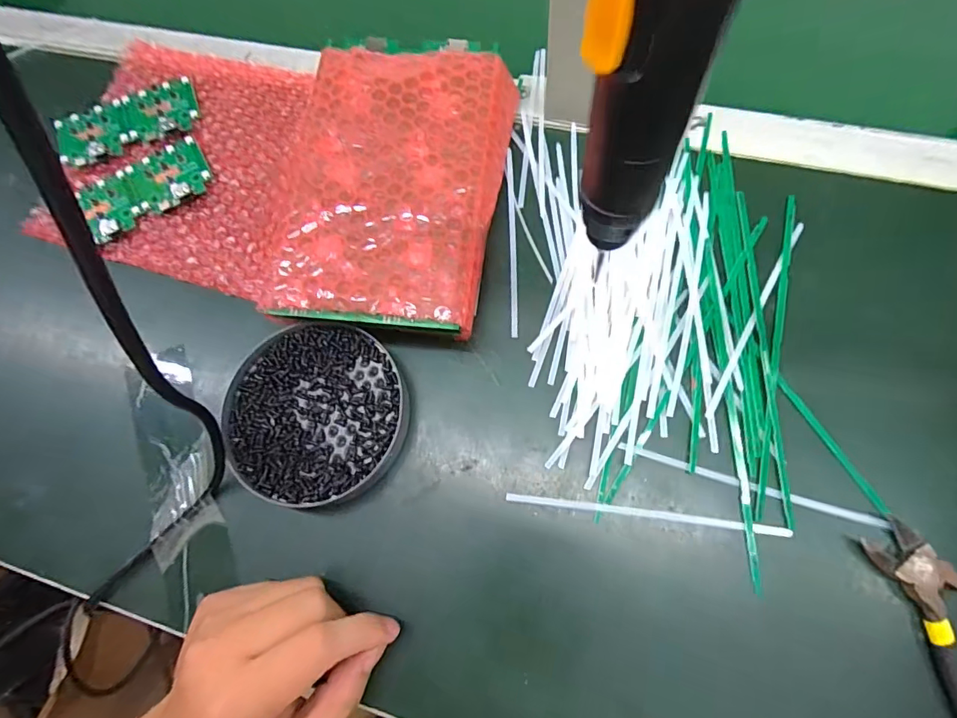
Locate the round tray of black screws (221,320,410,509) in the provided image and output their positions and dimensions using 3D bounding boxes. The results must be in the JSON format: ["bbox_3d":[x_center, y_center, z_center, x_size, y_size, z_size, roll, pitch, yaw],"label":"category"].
[{"bbox_3d":[-0.101,0.033,0.295,0.109,0.023,0.107,-2,72,5],"label":"round tray of black screws"}]

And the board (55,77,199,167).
[{"bbox_3d":[-0.285,-0.192,0.385,0.110,0.007,0.056,-24,72,-2],"label":"board"}]

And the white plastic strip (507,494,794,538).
[{"bbox_3d":[0.094,0.088,0.271,0.154,0.006,0.005,5,73,7],"label":"white plastic strip"}]

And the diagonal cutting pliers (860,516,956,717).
[{"bbox_3d":[0.251,0.142,0.230,0.103,0.024,0.129,-37,70,-11],"label":"diagonal cutting pliers"}]

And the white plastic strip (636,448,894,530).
[{"bbox_3d":[0.158,0.073,0.270,0.135,0.006,0.006,15,75,10],"label":"white plastic strip"}]

